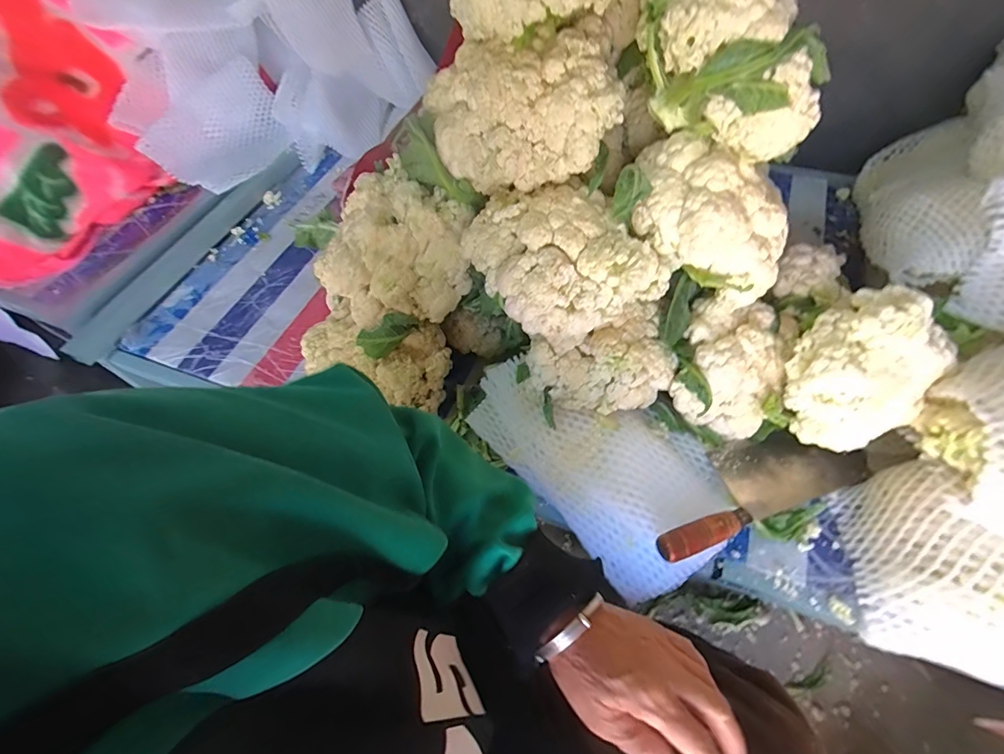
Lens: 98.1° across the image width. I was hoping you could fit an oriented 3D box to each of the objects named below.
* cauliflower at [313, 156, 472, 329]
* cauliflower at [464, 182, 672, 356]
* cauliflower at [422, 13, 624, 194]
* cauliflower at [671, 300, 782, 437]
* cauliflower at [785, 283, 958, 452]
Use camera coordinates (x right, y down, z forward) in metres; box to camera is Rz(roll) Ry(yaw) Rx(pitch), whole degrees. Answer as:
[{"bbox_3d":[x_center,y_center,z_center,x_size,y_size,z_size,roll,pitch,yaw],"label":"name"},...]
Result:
[{"bbox_3d":[-0.124,-0.145,0.499,0.164,0.091,0.151,-1,58,2],"label":"cauliflower"},{"bbox_3d":[0.063,-0.119,0.474,0.162,0.110,0.173,-33,62,-16],"label":"cauliflower"},{"bbox_3d":[0.023,-0.278,0.458,0.202,0.105,0.139,-7,58,-1],"label":"cauliflower"},{"bbox_3d":[0.252,-0.010,0.496,0.107,0.104,0.114,-1,58,2],"label":"cauliflower"},{"bbox_3d":[0.364,-0.008,0.437,0.141,0.118,0.117,-24,60,-12],"label":"cauliflower"}]

